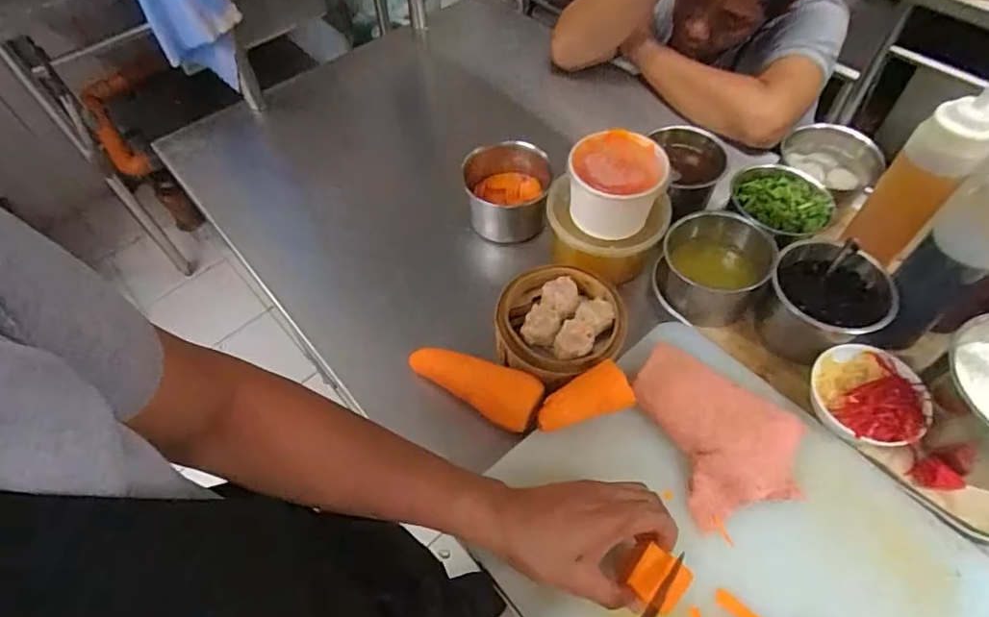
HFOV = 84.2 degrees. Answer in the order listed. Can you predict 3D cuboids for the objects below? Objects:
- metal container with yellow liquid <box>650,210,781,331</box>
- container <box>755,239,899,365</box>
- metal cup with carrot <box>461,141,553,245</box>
[{"bbox_3d":[0.257,-0.047,0.664,0.112,0.082,0.120,-2,55,2],"label":"metal container with yellow liquid"},{"bbox_3d":[0.367,-0.012,0.612,0.119,0.090,0.118,36,65,24],"label":"container"},{"bbox_3d":[0.018,-0.154,0.744,0.111,0.089,0.116,-2,55,2],"label":"metal cup with carrot"}]

